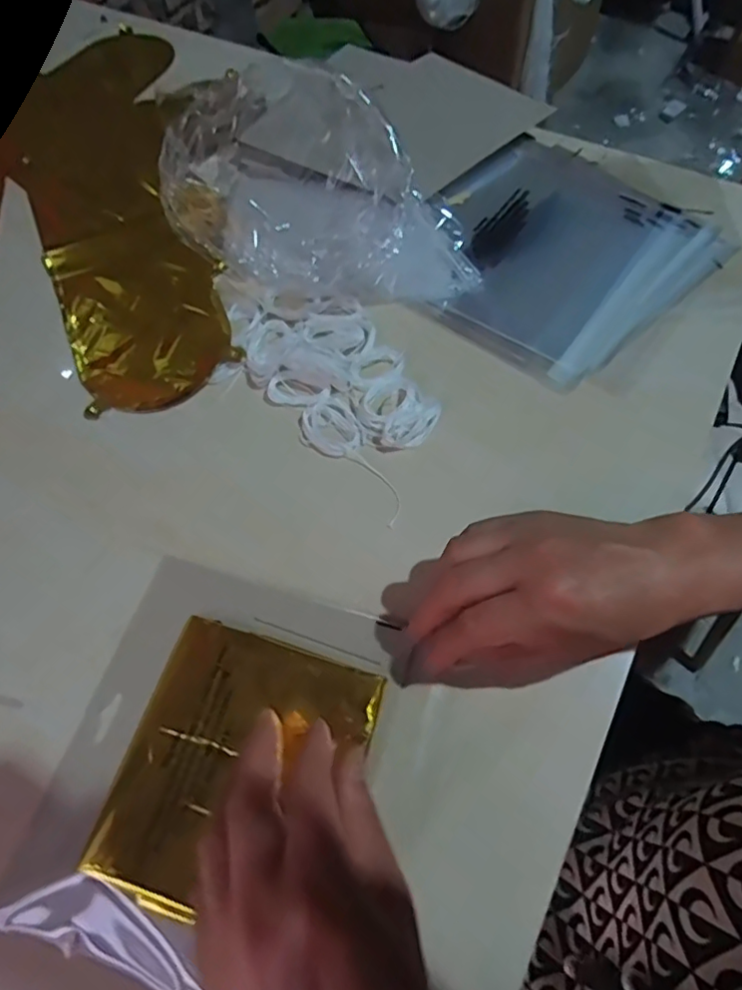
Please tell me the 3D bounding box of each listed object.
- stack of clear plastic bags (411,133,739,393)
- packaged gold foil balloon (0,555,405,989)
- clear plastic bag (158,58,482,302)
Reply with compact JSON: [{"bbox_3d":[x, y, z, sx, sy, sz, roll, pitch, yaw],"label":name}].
[{"bbox_3d":[0.147,-0.209,0.474,0.238,0.014,0.218,-42,68,-18],"label":"stack of clear plastic bags"},{"bbox_3d":[-0.083,0.139,0.306,0.160,0.015,0.193,15,64,10],"label":"packaged gold foil balloon"},{"bbox_3d":[-0.036,-0.227,0.424,0.226,0.119,0.129,28,67,16],"label":"clear plastic bag"}]

